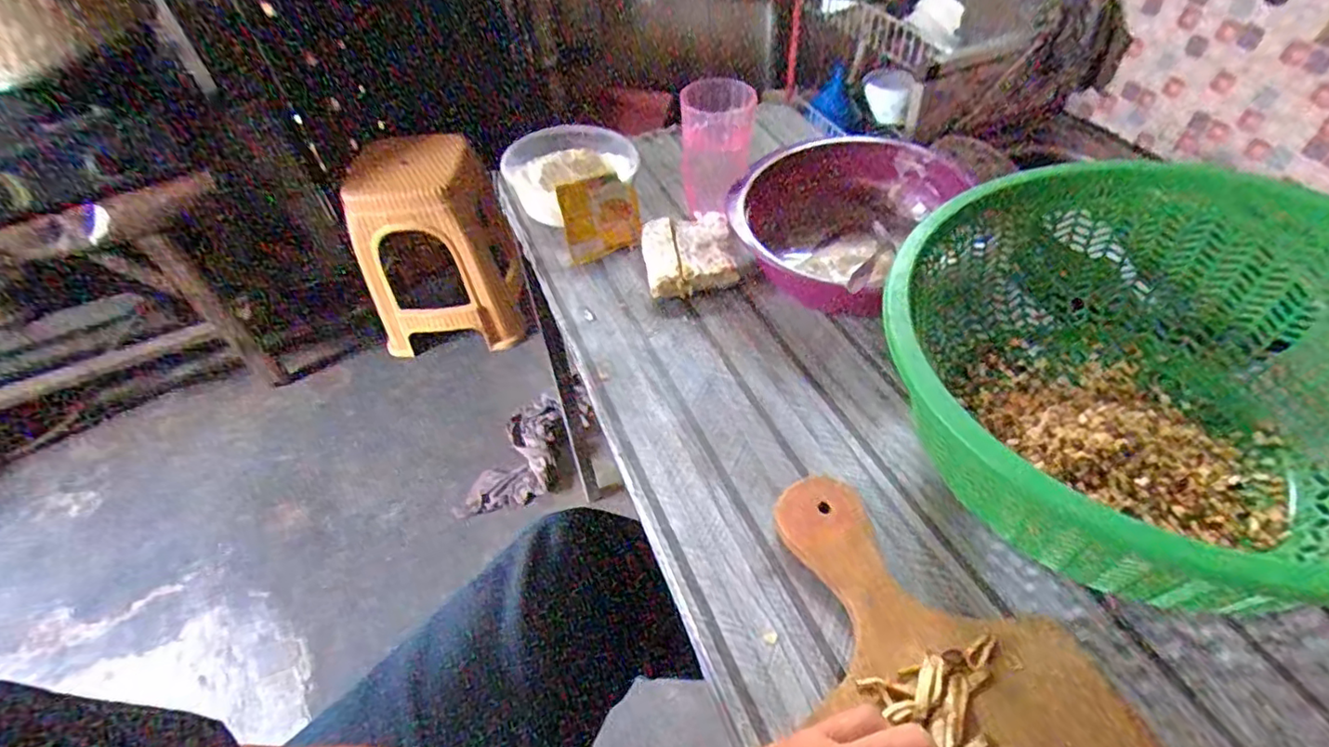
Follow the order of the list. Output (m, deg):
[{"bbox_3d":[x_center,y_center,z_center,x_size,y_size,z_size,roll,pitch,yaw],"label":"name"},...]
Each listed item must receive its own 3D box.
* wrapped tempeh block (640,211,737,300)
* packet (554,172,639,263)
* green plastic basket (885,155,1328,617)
[{"bbox_3d":[0.023,-0.118,0.613,0.085,0.034,0.101,-6,47,-4],"label":"wrapped tempeh block"},{"bbox_3d":[-0.063,-0.158,0.625,0.075,0.076,0.018,-14,16,-7],"label":"packet"},{"bbox_3d":[0.312,-0.003,0.412,0.305,0.148,0.285,-1,47,1],"label":"green plastic basket"}]

